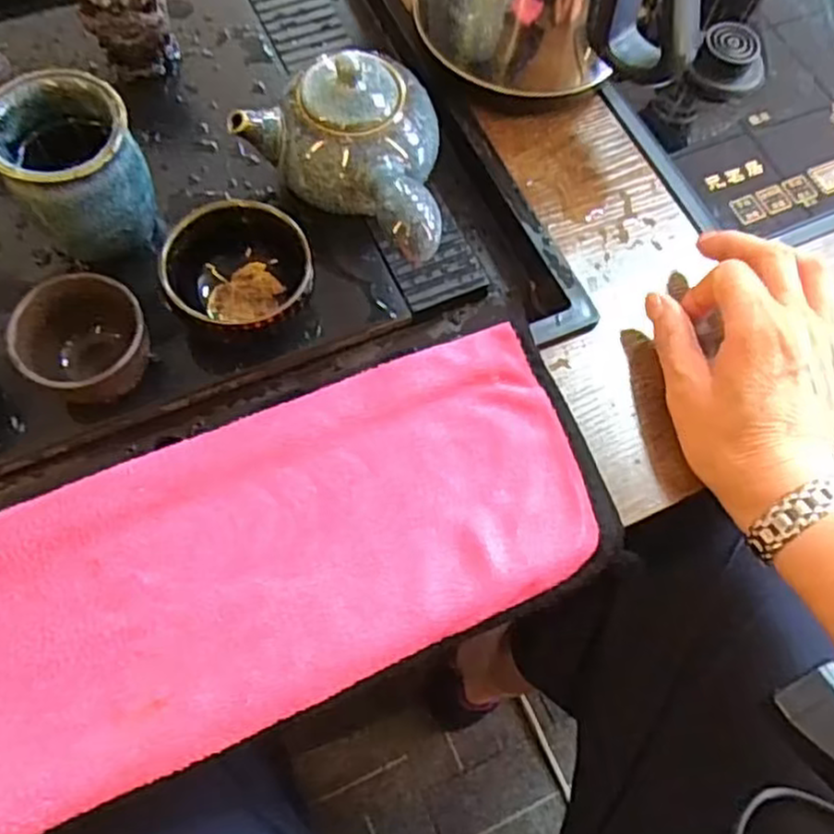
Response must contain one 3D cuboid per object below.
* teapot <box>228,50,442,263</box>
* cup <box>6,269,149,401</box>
[{"bbox_3d":[-0.020,-0.139,0.394,0.126,0.071,0.090,39,70,11],"label":"teapot"},{"bbox_3d":[-0.164,-0.039,0.359,0.057,0.050,0.056,2,67,-4],"label":"cup"}]

